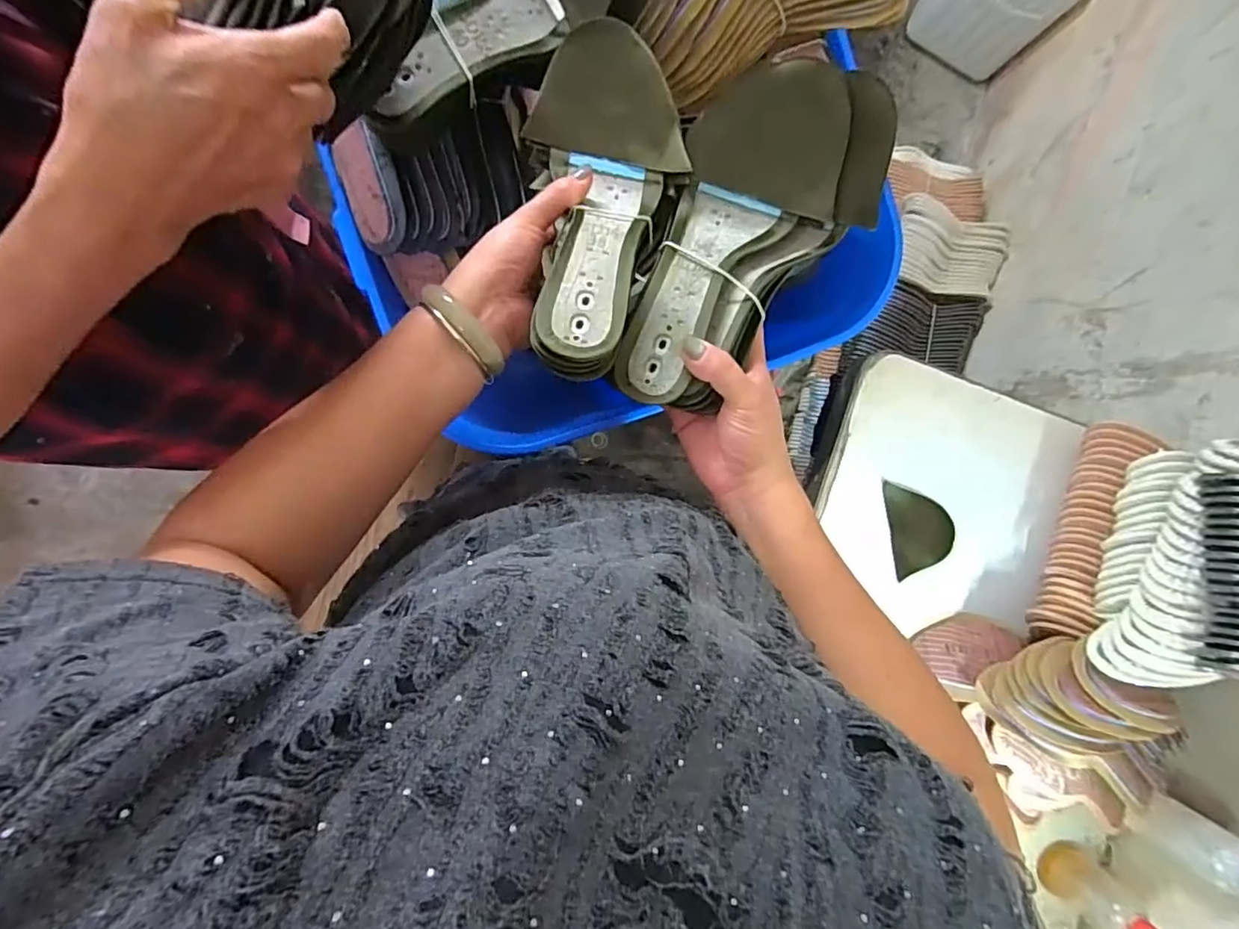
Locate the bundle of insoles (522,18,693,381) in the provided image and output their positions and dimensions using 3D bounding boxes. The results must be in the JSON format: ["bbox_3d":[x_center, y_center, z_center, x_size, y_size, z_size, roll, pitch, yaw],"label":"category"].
[{"bbox_3d":[-0.007,-0.172,0.379,0.112,0.047,0.234,8,74,-8],"label":"bundle of insoles"}]

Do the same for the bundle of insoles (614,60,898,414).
[{"bbox_3d":[0.078,-0.148,0.384,0.120,0.060,0.236,31,91,-8],"label":"bundle of insoles"}]

